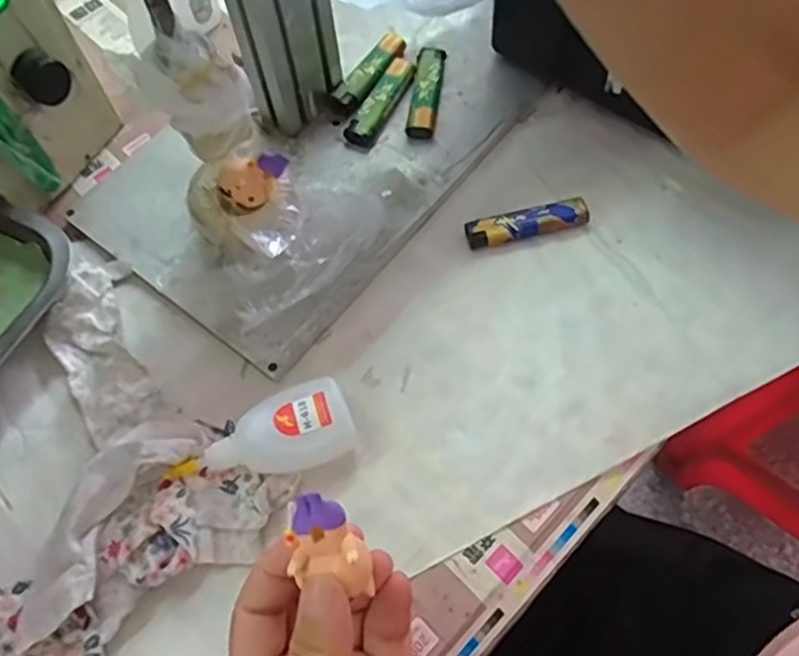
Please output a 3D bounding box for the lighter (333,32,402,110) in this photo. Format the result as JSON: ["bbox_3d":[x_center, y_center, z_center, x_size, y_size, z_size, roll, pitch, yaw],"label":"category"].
[{"bbox_3d":[-0.023,-0.188,0.497,0.023,0.014,0.089,30,67,13],"label":"lighter"}]

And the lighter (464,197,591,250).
[{"bbox_3d":[0.083,-0.069,0.439,0.078,0.015,0.021,-9,65,-6],"label":"lighter"}]

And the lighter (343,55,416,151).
[{"bbox_3d":[-0.013,-0.165,0.485,0.021,0.013,0.080,25,66,11],"label":"lighter"}]

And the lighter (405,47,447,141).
[{"bbox_3d":[0.020,-0.172,0.487,0.021,0.013,0.080,7,64,2],"label":"lighter"}]

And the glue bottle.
[{"bbox_3d":[-0.074,0.065,0.370,0.098,0.027,0.043,-21,66,-11],"label":"glue bottle"}]

